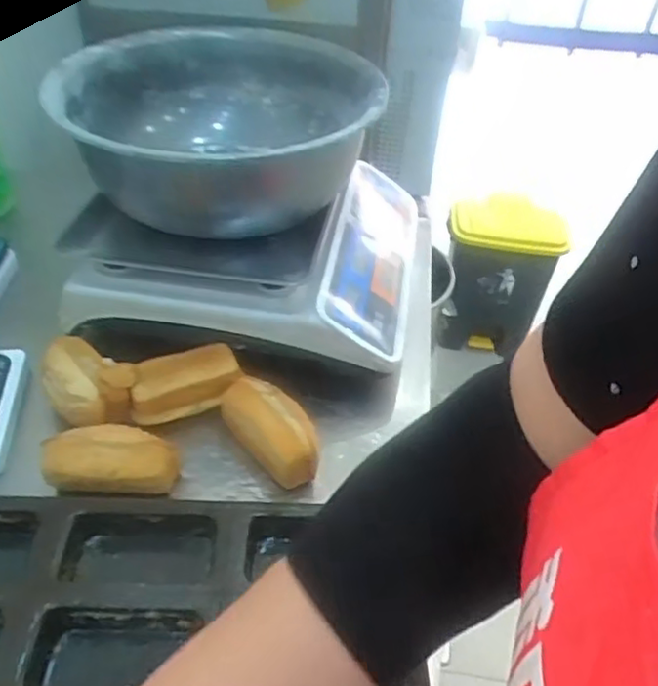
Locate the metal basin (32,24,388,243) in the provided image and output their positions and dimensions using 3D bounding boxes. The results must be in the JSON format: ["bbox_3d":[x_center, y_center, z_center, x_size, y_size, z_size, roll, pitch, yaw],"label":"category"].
[{"bbox_3d":[-0.112,-0.216,0.656,0.293,0.107,0.298,3,41,-2],"label":"metal basin"}]

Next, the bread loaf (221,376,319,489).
[{"bbox_3d":[-0.047,0.075,0.563,0.043,0.051,0.093,-31,52,-34],"label":"bread loaf"}]

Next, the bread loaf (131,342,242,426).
[{"bbox_3d":[-0.131,0.034,0.600,0.098,0.038,0.056,-9,43,-16],"label":"bread loaf"}]

